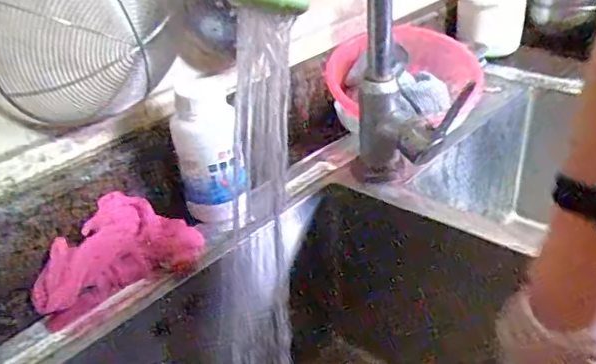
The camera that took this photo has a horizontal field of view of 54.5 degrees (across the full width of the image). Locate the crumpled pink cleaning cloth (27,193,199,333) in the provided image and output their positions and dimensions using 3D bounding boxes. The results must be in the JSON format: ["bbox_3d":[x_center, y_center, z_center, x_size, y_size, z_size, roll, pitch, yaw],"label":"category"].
[{"bbox_3d":[-0.151,0.055,0.476,0.135,0.041,0.070,-29,39,-35],"label":"crumpled pink cleaning cloth"}]

